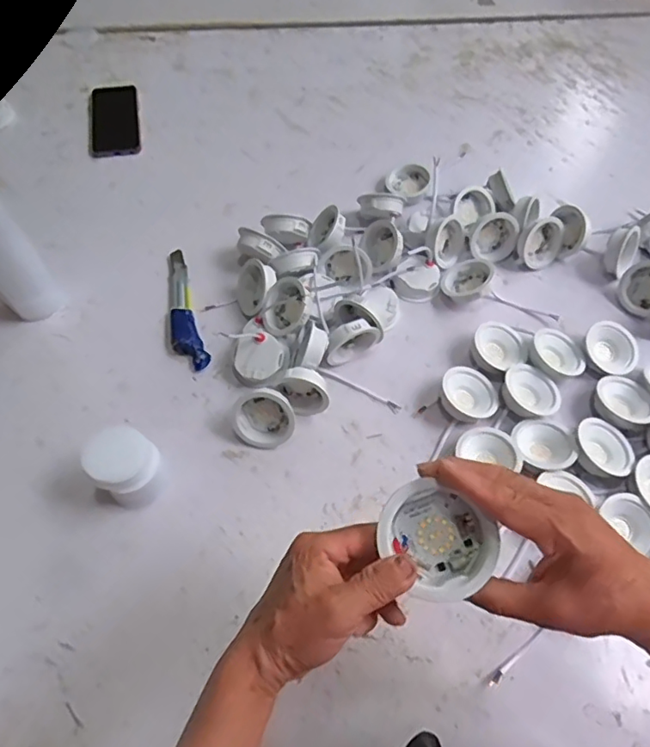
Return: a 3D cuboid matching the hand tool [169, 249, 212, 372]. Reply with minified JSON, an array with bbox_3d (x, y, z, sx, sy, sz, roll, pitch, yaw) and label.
[{"bbox_3d":[-0.191,-0.089,0.734,0.040,0.019,0.196,-15,61,-11],"label":"hand tool"}]

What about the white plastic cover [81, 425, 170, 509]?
[{"bbox_3d":[-0.208,0.101,0.586,0.066,0.083,0.068,31,62,14],"label":"white plastic cover"}]

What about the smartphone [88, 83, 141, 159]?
[{"bbox_3d":[-0.350,-0.421,0.917,0.080,0.009,0.169,-8,60,-8],"label":"smartphone"}]

